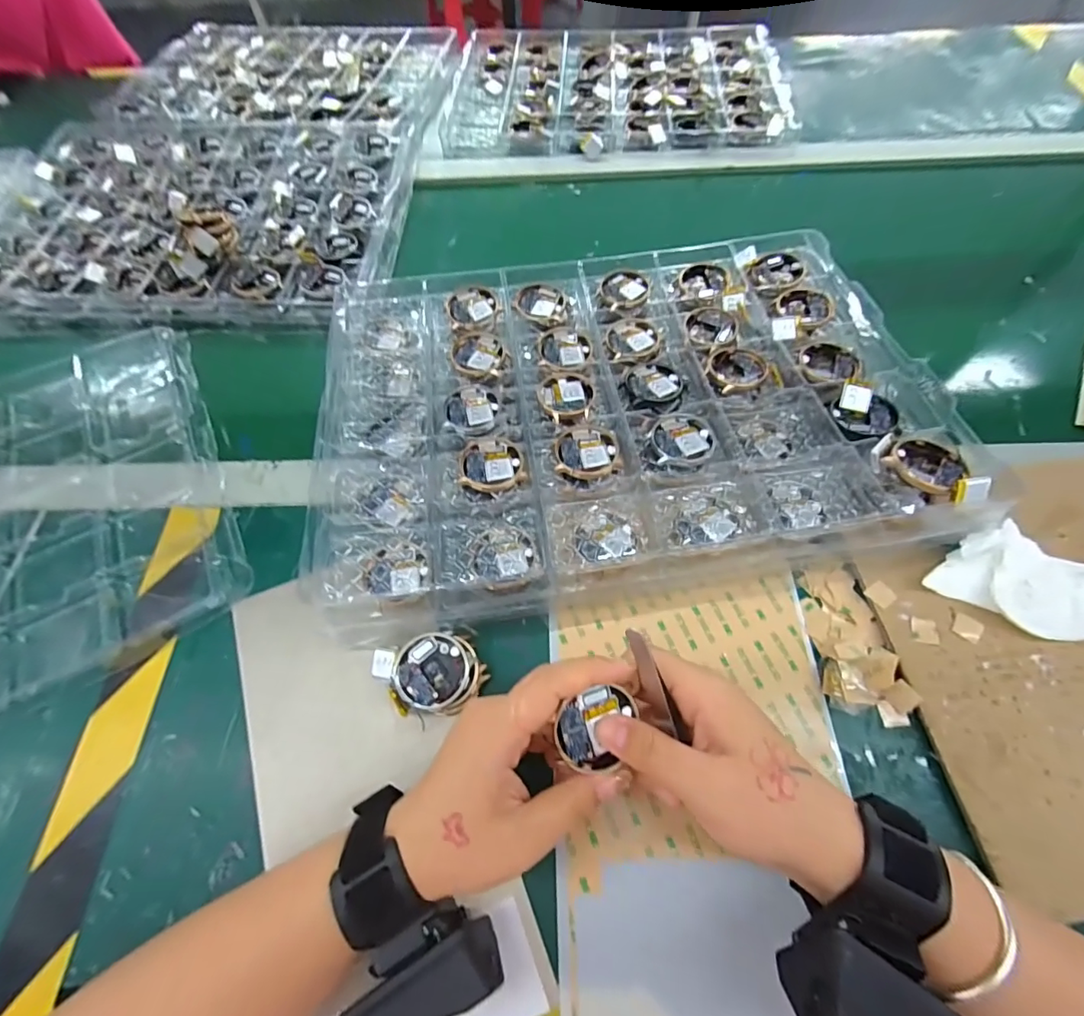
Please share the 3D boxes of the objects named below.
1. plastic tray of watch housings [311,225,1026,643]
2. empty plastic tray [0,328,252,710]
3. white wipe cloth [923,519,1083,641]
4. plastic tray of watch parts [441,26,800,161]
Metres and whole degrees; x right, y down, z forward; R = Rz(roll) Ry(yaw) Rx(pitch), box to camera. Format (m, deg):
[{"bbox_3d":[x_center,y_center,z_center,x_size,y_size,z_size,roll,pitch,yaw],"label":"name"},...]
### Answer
[{"bbox_3d":[0.056,-0.084,0.383,0.438,0.054,0.307,-8,62,-2],"label":"plastic tray of watch housings"},{"bbox_3d":[-0.460,0.030,0.361,0.414,0.020,0.299,-26,64,-11],"label":"empty plastic tray"},{"bbox_3d":[0.311,0.046,0.311,0.105,0.021,0.064,26,66,15],"label":"white wipe cloth"},{"bbox_3d":[0.100,-0.576,0.664,0.435,0.021,0.324,1,62,3],"label":"plastic tray of watch parts"}]

